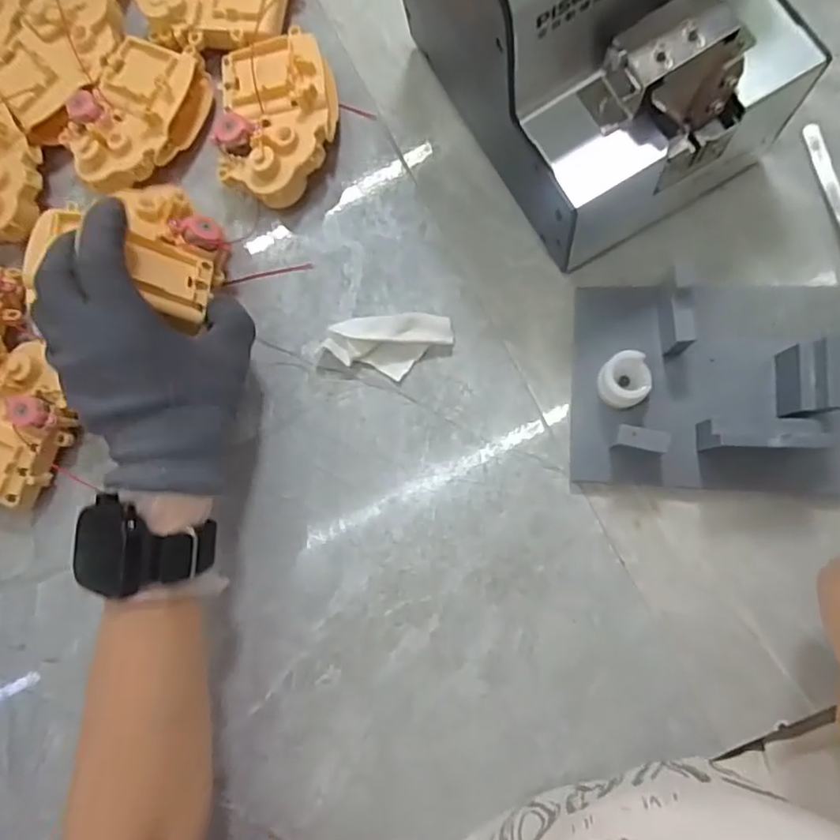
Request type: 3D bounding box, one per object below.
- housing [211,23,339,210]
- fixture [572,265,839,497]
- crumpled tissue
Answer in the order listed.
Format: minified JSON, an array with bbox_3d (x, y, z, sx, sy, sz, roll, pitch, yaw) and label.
[{"bbox_3d":[-0.087,-0.183,0.366,0.071,0.038,0.105,-1,83,10],"label":"housing"},{"bbox_3d":[0.150,-0.022,0.302,0.136,0.045,0.114,2,83,10],"label":"fixture"},{"bbox_3d":[-0.022,-0.043,0.349,0.081,0.013,0.035,-3,83,9],"label":"crumpled tissue"}]

